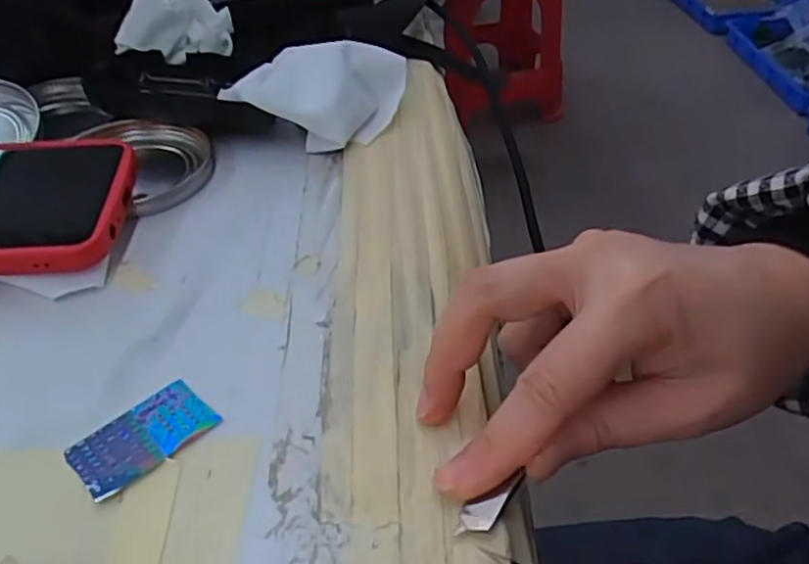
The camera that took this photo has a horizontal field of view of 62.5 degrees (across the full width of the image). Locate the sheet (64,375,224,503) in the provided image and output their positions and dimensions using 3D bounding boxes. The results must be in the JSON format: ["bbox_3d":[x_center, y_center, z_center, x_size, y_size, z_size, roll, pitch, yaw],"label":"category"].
[{"bbox_3d":[-0.088,0.051,0.224,0.045,0.004,0.027,-34,51,-29],"label":"sheet"}]

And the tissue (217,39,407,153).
[{"bbox_3d":[-0.047,-0.101,0.361,0.080,0.037,0.078,17,46,20],"label":"tissue"}]

